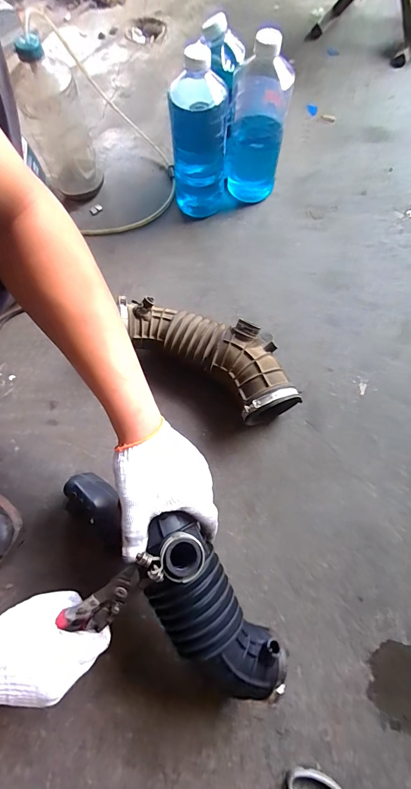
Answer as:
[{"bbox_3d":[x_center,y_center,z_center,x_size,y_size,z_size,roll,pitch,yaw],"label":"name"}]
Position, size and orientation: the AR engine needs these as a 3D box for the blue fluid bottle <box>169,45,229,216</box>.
[{"bbox_3d":[-0.012,-0.453,0.610,0.095,0.253,0.084,3,72,2],"label":"blue fluid bottle"}]

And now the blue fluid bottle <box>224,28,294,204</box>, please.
[{"bbox_3d":[0.094,-0.502,0.616,0.102,0.251,0.104,9,72,3],"label":"blue fluid bottle"}]

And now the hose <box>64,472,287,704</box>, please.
[{"bbox_3d":[-0.047,0.208,0.417,0.355,0.178,0.107,36,76,24],"label":"hose"}]

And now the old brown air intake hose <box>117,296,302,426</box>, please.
[{"bbox_3d":[0.011,-0.066,0.563,0.316,0.091,0.125,37,77,13],"label":"old brown air intake hose"}]

